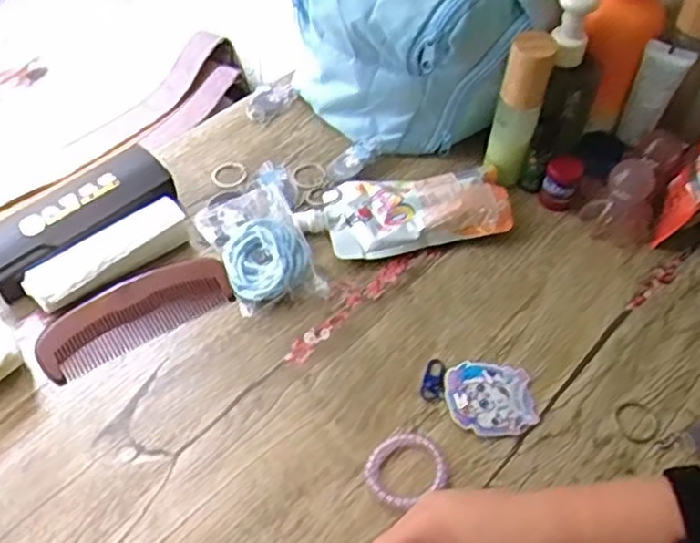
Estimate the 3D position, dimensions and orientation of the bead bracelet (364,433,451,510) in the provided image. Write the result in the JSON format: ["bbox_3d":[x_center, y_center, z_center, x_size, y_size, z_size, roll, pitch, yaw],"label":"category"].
[{"bbox_3d":[0.036,0.127,0.462,0.053,0.010,0.043,-25,57,-18],"label":"bead bracelet"}]

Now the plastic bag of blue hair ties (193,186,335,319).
[{"bbox_3d":[-0.071,-0.023,0.564,0.070,0.024,0.112,-21,56,-16],"label":"plastic bag of blue hair ties"}]

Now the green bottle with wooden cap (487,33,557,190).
[{"bbox_3d":[0.134,-0.125,0.571,0.038,0.128,0.033,14,53,10],"label":"green bottle with wooden cap"}]

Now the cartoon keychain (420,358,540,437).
[{"bbox_3d":[0.089,0.088,0.496,0.075,0.009,0.054,4,52,2],"label":"cartoon keychain"}]

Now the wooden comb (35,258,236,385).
[{"bbox_3d":[-0.159,0.030,0.529,0.141,0.012,0.050,-26,57,-19],"label":"wooden comb"}]

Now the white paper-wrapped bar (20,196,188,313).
[{"bbox_3d":[-0.184,-0.013,0.549,0.125,0.021,0.040,-36,61,-25],"label":"white paper-wrapped bar"}]

